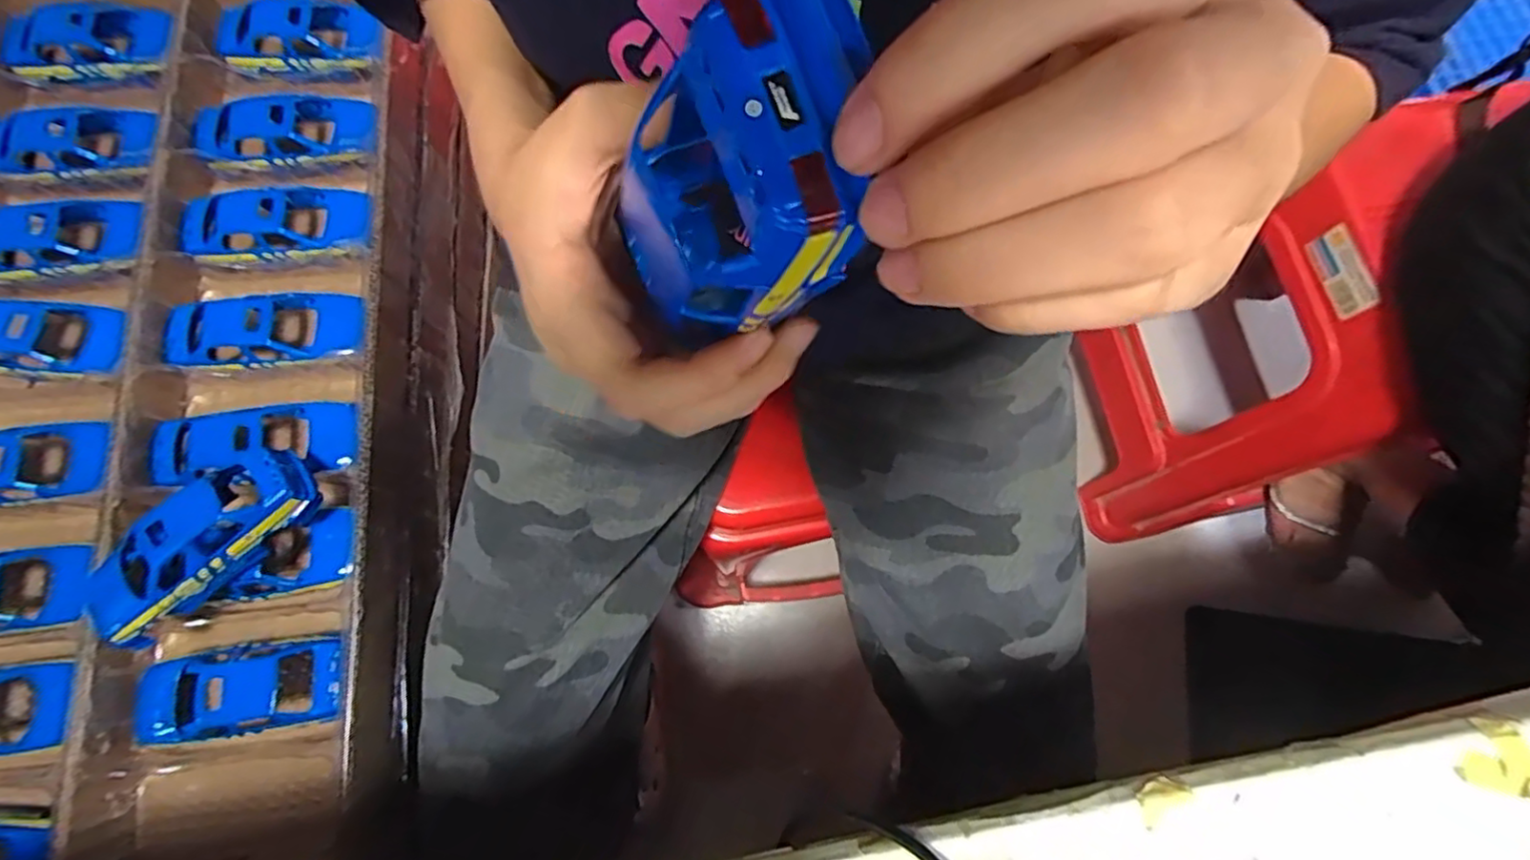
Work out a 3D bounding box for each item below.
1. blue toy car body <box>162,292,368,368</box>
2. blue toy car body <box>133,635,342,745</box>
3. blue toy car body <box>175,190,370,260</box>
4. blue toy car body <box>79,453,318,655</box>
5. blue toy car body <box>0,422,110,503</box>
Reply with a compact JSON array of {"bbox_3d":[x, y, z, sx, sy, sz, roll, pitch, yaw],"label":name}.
[{"bbox_3d":[-0.336,-0.069,0.440,0.129,0.029,0.047,-6,76,-3],"label":"blue toy car body"},{"bbox_3d":[-0.309,0.153,0.382,0.116,0.028,0.050,-7,76,-3],"label":"blue toy car body"},{"bbox_3d":[-0.342,-0.149,0.462,0.135,0.032,0.056,-3,76,-2],"label":"blue toy car body"},{"bbox_3d":[-0.332,0.062,0.379,0.136,0.043,0.063,-43,81,-11],"label":"blue toy car body"},{"bbox_3d":[-0.479,0.023,0.423,0.123,0.041,0.049,-6,76,-3],"label":"blue toy car body"}]

